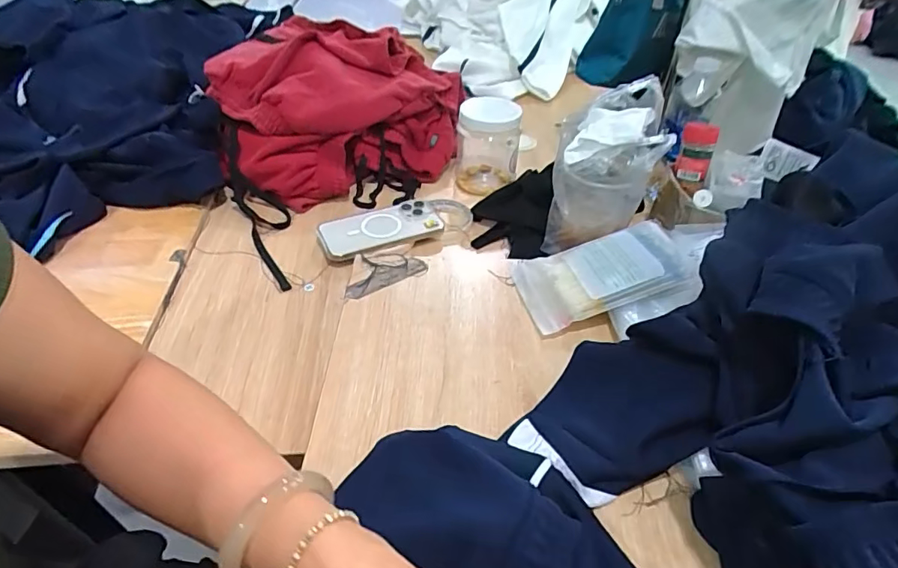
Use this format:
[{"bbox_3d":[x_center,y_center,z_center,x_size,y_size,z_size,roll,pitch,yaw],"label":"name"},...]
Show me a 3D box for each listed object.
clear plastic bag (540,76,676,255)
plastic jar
[{"bbox_3d":[0.182,-0.132,0.596,0.107,0.202,0.083,15,44,13],"label":"clear plastic bag"},{"bbox_3d":[0.060,-0.222,0.788,0.091,0.123,0.101,3,42,0],"label":"plastic jar"}]

